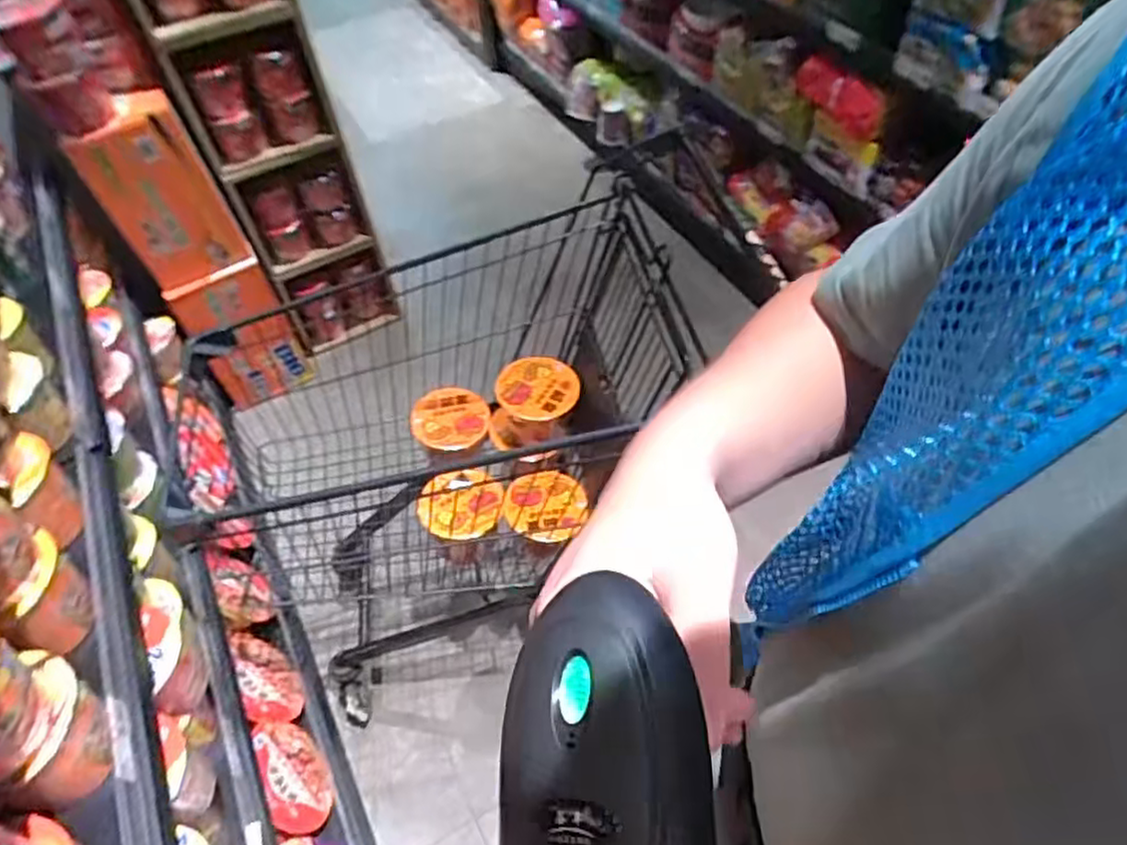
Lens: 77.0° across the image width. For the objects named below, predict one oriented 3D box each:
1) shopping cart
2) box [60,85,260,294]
[{"bbox_3d":[-0.178,0.137,1.263,0.696,0.887,0.440,-12,51,-4],"label":"shopping cart"},{"bbox_3d":[-0.846,-0.474,1.498,0.212,0.375,0.142,-29,55,-17],"label":"box"}]

